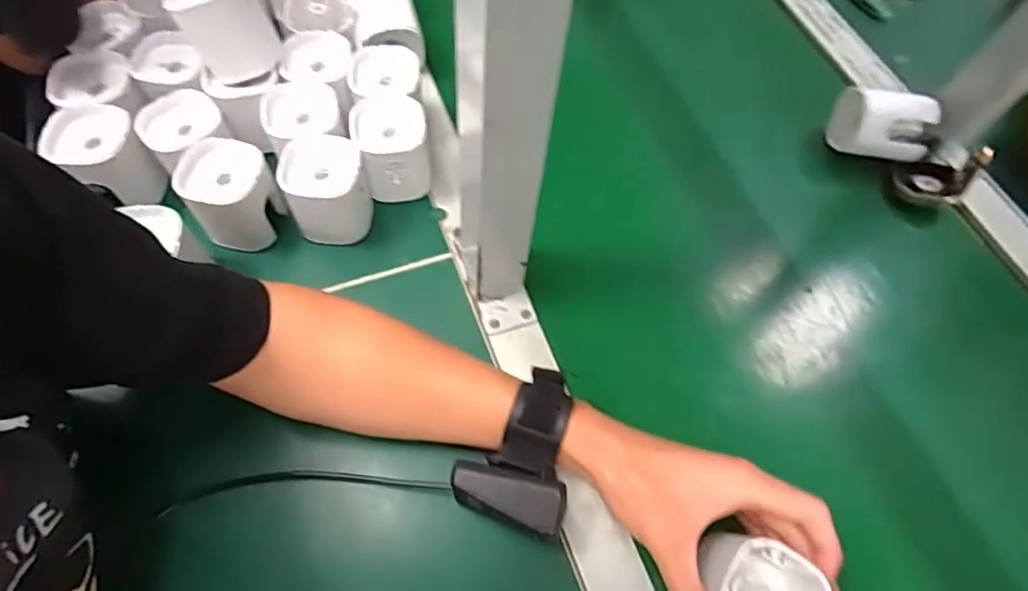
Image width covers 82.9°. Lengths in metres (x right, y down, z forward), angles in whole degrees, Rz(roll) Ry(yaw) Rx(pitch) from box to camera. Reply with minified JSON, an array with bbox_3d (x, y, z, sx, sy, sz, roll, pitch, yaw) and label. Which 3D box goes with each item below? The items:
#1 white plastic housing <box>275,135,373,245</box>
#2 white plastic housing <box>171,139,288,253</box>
[{"bbox_3d":[-0.136,-0.075,0.425,0.056,0.065,0.057,-4,63,-6],"label":"white plastic housing"},{"bbox_3d":[-0.203,-0.070,0.424,0.057,0.064,0.058,-2,62,-5],"label":"white plastic housing"}]

